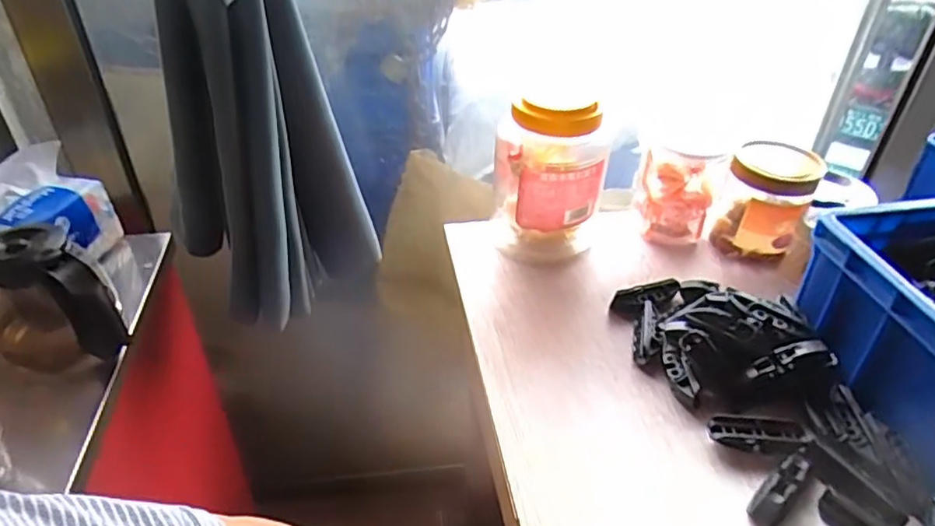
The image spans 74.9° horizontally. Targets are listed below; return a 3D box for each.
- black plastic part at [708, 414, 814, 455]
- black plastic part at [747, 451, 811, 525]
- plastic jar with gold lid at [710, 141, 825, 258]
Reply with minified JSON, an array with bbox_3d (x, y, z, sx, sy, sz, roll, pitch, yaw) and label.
[{"bbox_3d":[0.218,0.128,0.457,0.073,0.016,0.021,7,38,8],"label":"black plastic part"},{"bbox_3d":[0.217,0.155,0.423,0.018,0.018,0.061,30,46,32],"label":"black plastic part"},{"bbox_3d":[0.308,-0.062,0.635,0.078,0.100,0.076,1,38,-1],"label":"plastic jar with gold lid"}]

